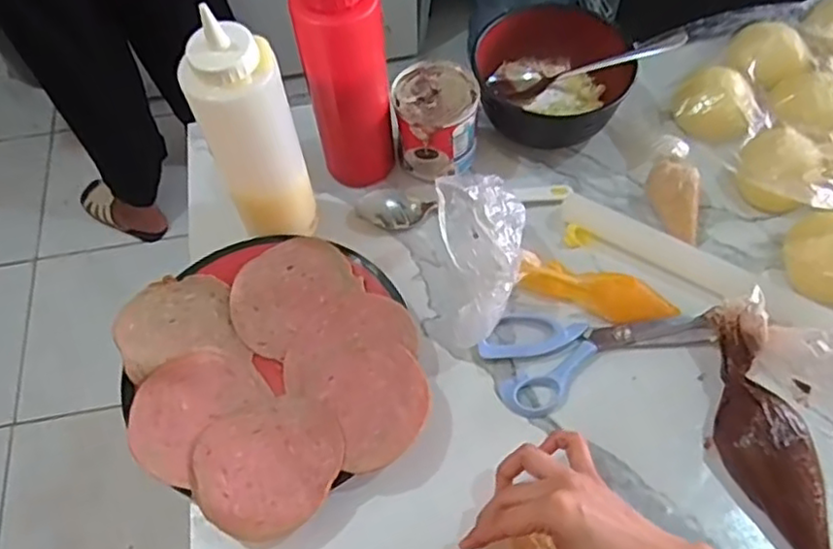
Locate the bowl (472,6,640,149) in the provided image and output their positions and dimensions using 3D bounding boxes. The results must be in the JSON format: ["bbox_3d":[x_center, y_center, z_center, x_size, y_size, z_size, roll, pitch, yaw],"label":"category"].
[{"bbox_3d":[0.133,-0.183,0.634,0.135,0.057,0.116,13,61,11],"label":"bowl"}]

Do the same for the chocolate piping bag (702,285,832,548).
[{"bbox_3d":[0.242,0.109,0.469,0.051,0.045,0.192,-6,59,0],"label":"chocolate piping bag"}]

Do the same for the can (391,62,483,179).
[{"bbox_3d":[0.017,-0.132,0.592,0.075,0.082,0.069,-2,59,3],"label":"can"}]

